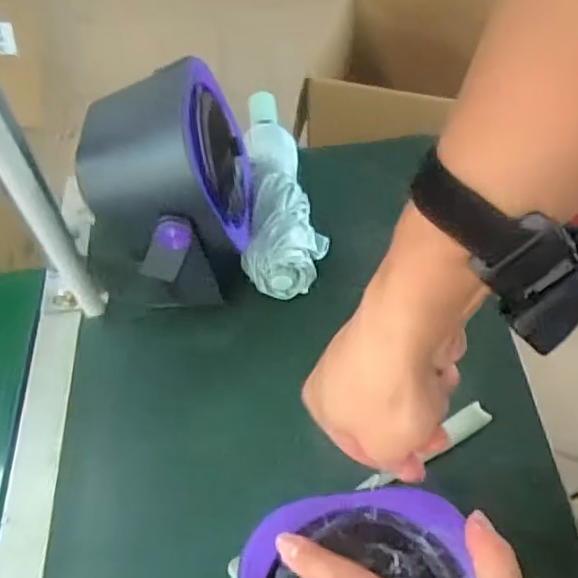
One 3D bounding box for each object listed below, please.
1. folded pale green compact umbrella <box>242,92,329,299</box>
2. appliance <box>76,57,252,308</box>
[{"bbox_3d":[-0.005,-0.106,0.619,0.080,0.053,0.238,-2,55,0],"label":"folded pale green compact umbrella"},{"bbox_3d":[-0.109,-0.082,0.535,0.145,0.177,0.145,0,55,1],"label":"appliance"}]

